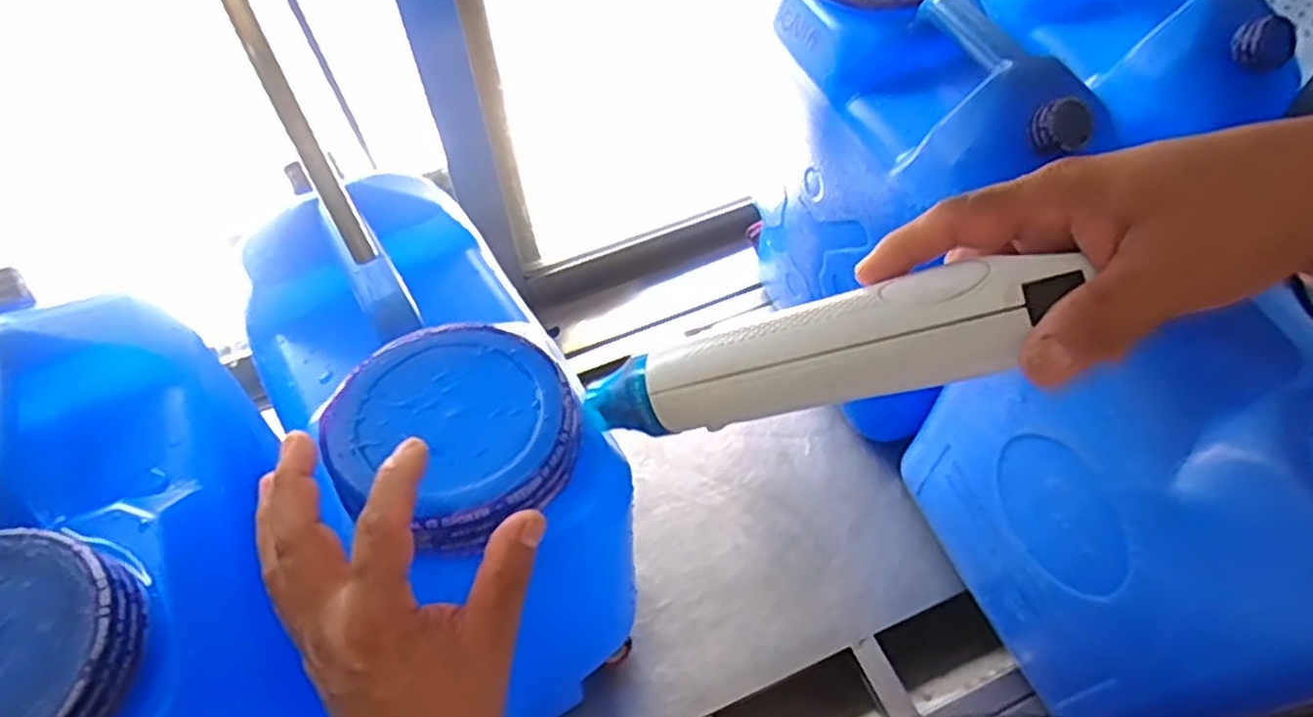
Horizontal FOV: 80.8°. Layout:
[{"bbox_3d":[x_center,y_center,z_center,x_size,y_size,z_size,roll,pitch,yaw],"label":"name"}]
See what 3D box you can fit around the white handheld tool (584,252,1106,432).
[{"bbox_3d":[0.060,0.002,0.313,0.198,0.028,0.039,-16,51,26],"label":"white handheld tool"}]

